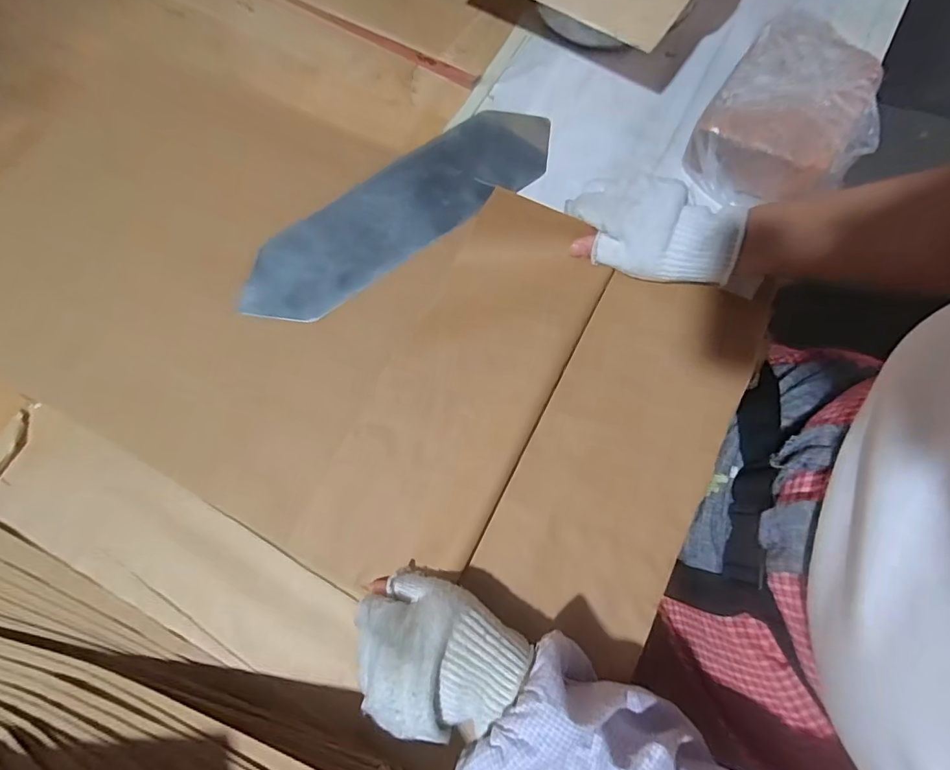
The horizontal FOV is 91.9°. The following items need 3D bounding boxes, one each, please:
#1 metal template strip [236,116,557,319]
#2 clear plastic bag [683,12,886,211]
[{"bbox_3d":[-0.069,-0.167,0.439,0.326,0.011,0.089,-35,82,-8],"label":"metal template strip"},{"bbox_3d":[0.286,-0.243,0.418,0.127,0.058,0.165,34,77,11],"label":"clear plastic bag"}]

